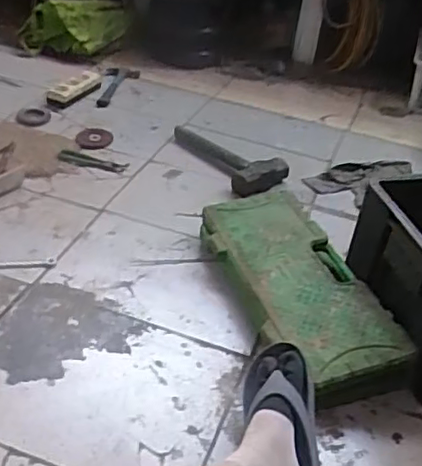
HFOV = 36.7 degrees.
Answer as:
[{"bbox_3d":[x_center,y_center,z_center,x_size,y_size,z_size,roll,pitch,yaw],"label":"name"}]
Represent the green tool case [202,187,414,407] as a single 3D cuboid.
[{"bbox_3d":[0.147,0.092,1.129,0.196,0.103,0.493,-7,38,-20],"label":"green tool case"}]

